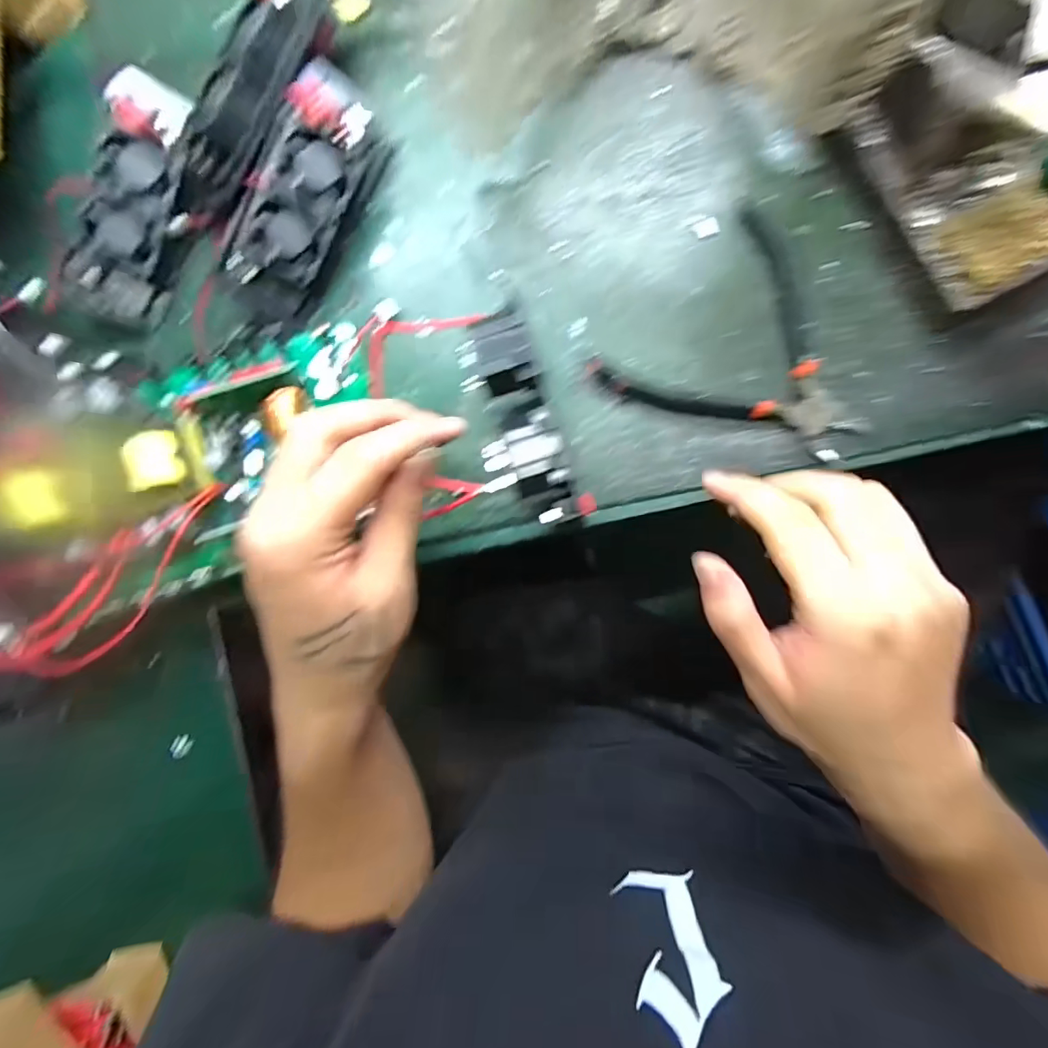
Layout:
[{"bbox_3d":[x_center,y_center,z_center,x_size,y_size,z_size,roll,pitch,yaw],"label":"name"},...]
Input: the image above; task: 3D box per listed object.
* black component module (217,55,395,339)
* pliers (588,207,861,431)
[{"bbox_3d":[-0.135,-0.194,0.291,0.052,0.040,0.146,29,92,6],"label":"black component module"},{"bbox_3d":[0.132,-0.092,0.272,0.129,0.008,0.132,-45,85,4],"label":"pliers"}]

